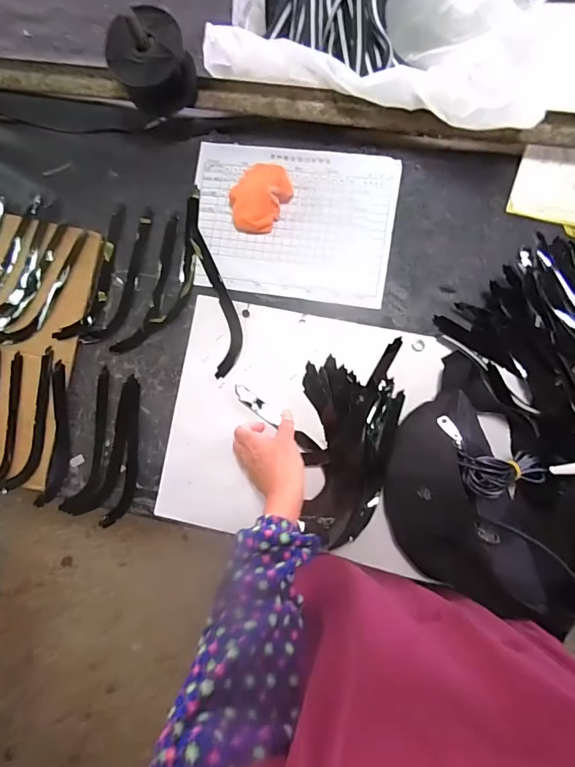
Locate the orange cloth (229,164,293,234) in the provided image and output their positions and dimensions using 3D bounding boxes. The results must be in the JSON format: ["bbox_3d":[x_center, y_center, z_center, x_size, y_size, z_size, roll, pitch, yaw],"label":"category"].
[{"bbox_3d":[-0.040,-0.257,0.576,0.070,0.054,0.096,31,91,7],"label":"orange cloth"}]

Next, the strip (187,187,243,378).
[{"bbox_3d":[-0.104,-0.148,0.597,0.046,0.007,0.272,-12,85,5],"label":"strip"}]

